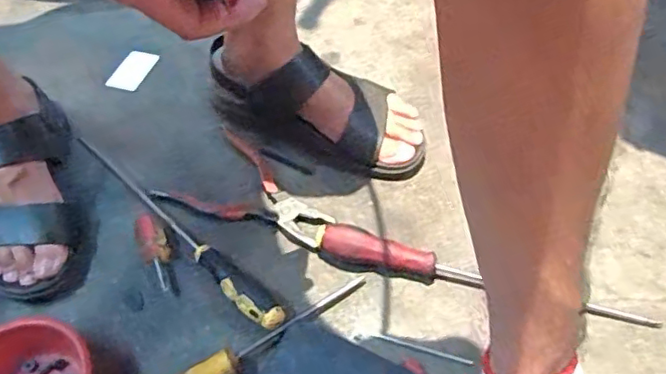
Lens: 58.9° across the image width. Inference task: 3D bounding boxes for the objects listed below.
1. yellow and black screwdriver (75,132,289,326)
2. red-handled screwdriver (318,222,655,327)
[{"bbox_3d":[-0.166,0.031,0.595,0.026,0.031,0.329,-40,61,-22],"label":"yellow and black screwdriver"},{"bbox_3d":[0.130,0.084,0.537,0.305,0.034,0.027,13,56,13],"label":"red-handled screwdriver"}]

